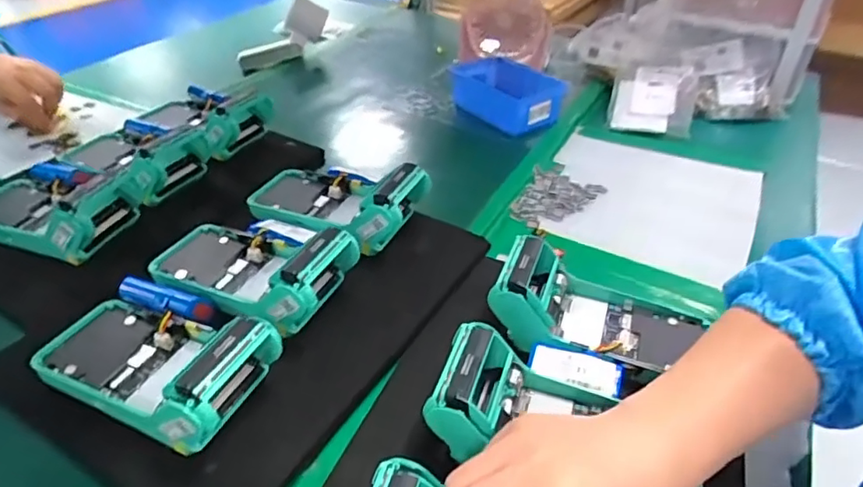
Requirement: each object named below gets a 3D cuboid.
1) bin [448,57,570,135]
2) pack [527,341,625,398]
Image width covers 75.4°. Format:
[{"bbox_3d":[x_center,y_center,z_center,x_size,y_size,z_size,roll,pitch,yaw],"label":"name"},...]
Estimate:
[{"bbox_3d":[0.099,-0.209,0.785,0.158,0.072,0.085,32,46,33],"label":"bin"},{"bbox_3d":[0.104,0.090,0.405,0.066,0.013,0.029,14,39,16],"label":"pack"}]

